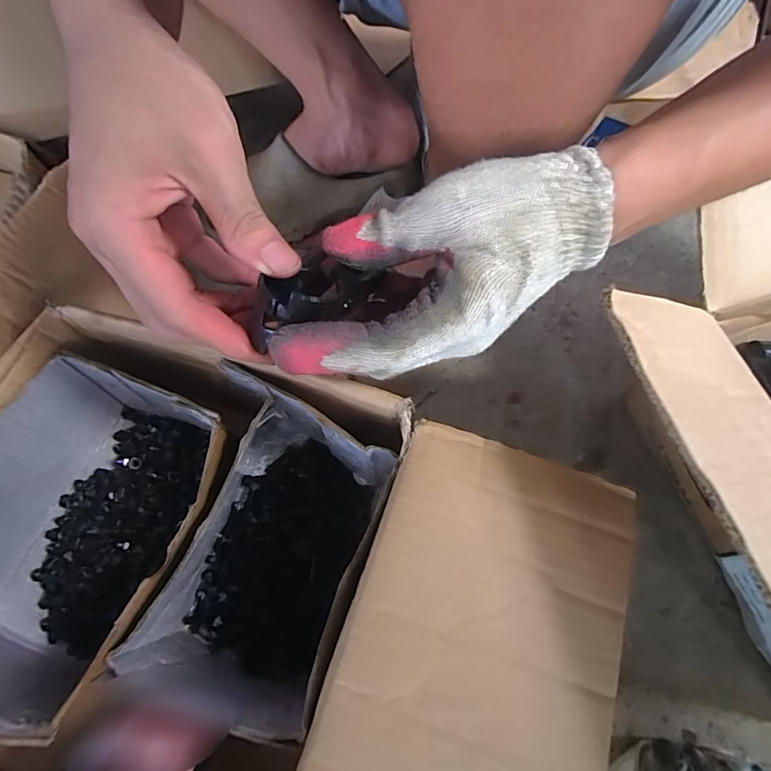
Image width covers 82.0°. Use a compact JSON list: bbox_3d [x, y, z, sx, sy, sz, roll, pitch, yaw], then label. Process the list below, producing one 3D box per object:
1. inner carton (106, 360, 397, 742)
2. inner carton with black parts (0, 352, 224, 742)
[{"bbox_3d":[-0.077,0.111,0.315,0.130,0.110,0.192,12,66,9],"label":"inner carton"},{"bbox_3d":[-0.215,0.109,0.319,0.161,0.099,0.219,18,67,11],"label":"inner carton with black parts"}]

